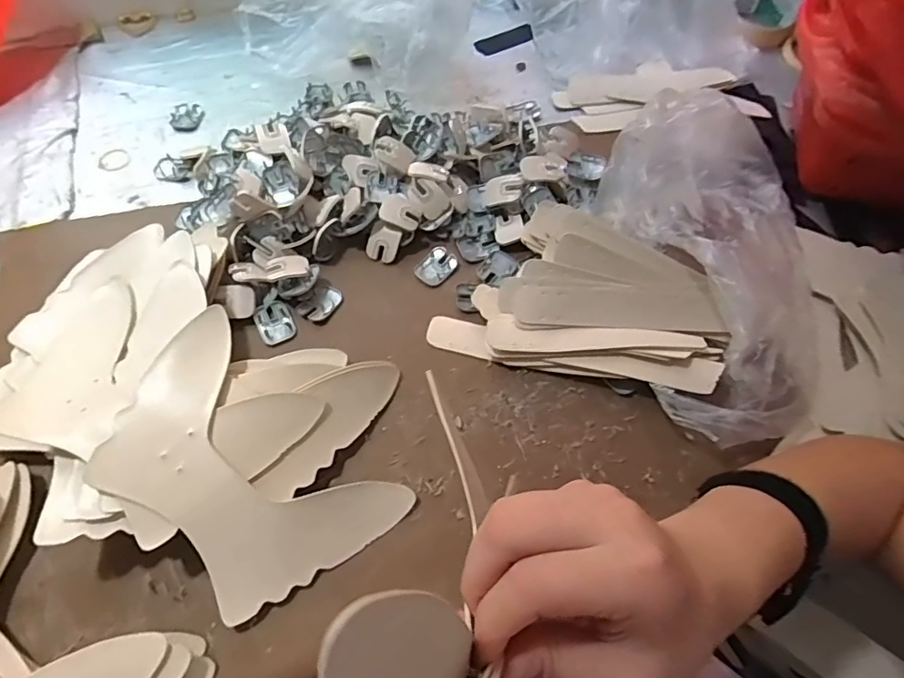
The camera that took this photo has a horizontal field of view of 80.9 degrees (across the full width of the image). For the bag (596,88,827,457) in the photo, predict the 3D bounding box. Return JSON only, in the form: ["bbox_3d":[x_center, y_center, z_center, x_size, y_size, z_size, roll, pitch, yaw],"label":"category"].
[{"bbox_3d":[0.230,-0.071,0.460,0.148,0.100,0.302,-8,75,-5],"label":"bag"}]

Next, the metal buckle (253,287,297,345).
[{"bbox_3d":[-0.163,-0.019,0.482,0.031,0.007,0.049,-29,66,-15],"label":"metal buckle"}]

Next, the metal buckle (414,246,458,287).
[{"bbox_3d":[-0.016,-0.072,0.511,0.031,0.012,0.039,41,69,19],"label":"metal buckle"}]

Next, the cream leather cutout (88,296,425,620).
[{"bbox_3d":[-0.151,0.095,0.382,0.211,0.017,0.133,46,69,-2],"label":"cream leather cutout"}]

